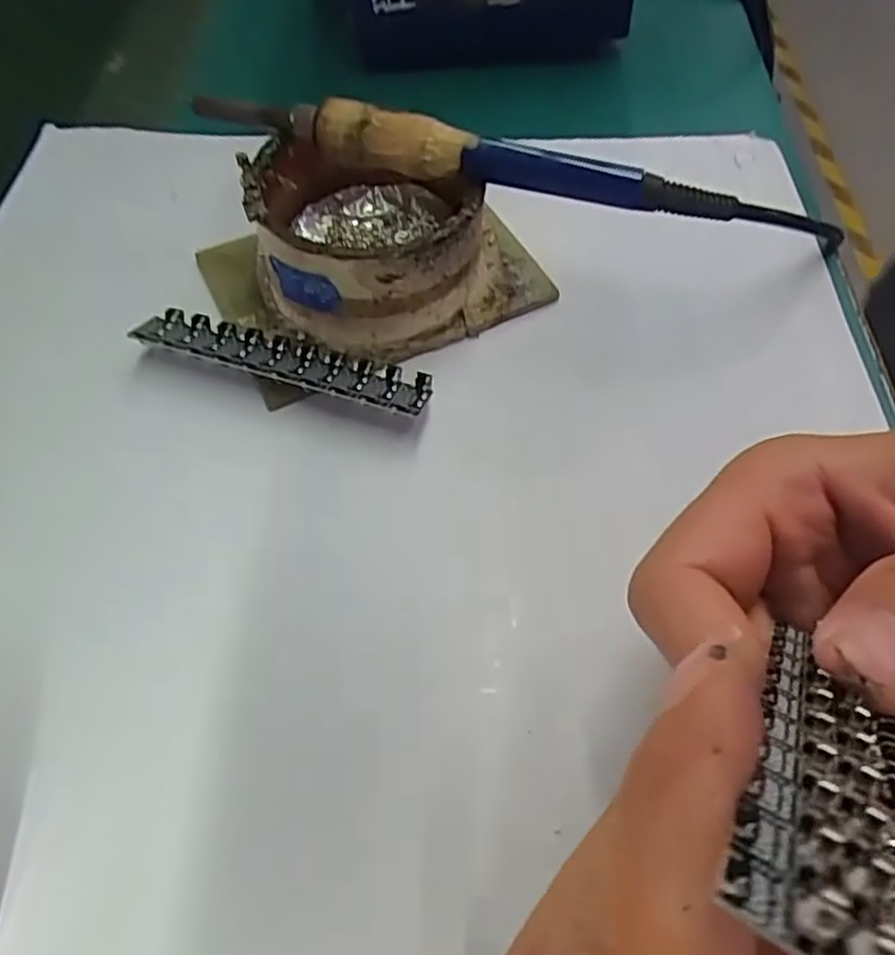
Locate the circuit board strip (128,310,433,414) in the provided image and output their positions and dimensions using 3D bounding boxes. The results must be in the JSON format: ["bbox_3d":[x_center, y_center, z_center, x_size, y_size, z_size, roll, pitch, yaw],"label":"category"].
[{"bbox_3d":[-0.059,-0.042,0.254,0.108,0.004,0.021,16,47,8],"label":"circuit board strip"}]

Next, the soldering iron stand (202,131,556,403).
[{"bbox_3d":[-0.027,-0.091,0.269,0.118,0.049,0.083,-23,62,-17],"label":"soldering iron stand"}]

